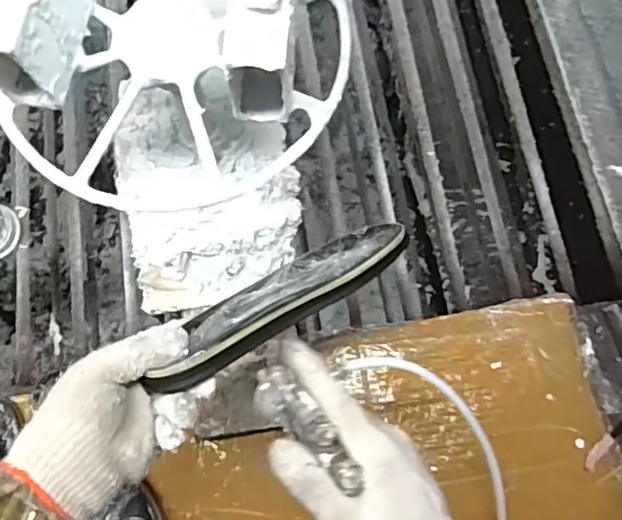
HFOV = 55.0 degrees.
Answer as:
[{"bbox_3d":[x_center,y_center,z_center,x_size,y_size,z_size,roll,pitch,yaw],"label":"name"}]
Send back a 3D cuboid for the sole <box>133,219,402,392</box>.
[{"bbox_3d":[-0.027,0.027,0.471,0.221,0.082,0.018,-28,115,-21],"label":"sole"}]

